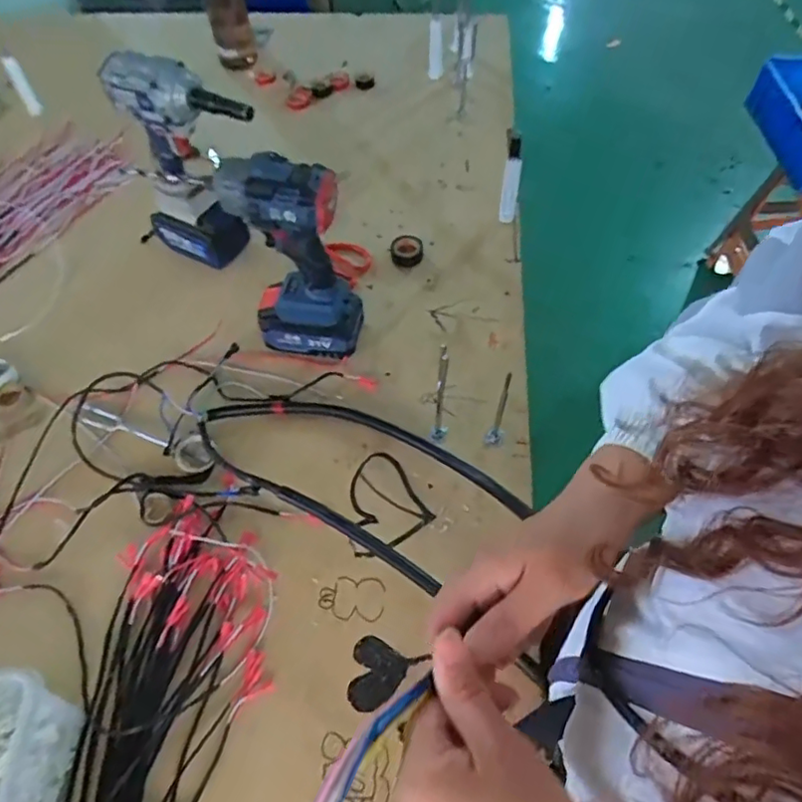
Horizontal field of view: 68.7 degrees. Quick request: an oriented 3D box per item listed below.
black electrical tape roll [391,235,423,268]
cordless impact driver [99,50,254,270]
[{"bbox_3d":[0.008,-0.223,0.863,0.047,0.026,0.049,1,56,0],"label":"black electrical tape roll"},{"bbox_3d":[-0.258,-0.282,0.750,0.200,0.255,0.077,30,61,18],"label":"cordless impact driver"}]

